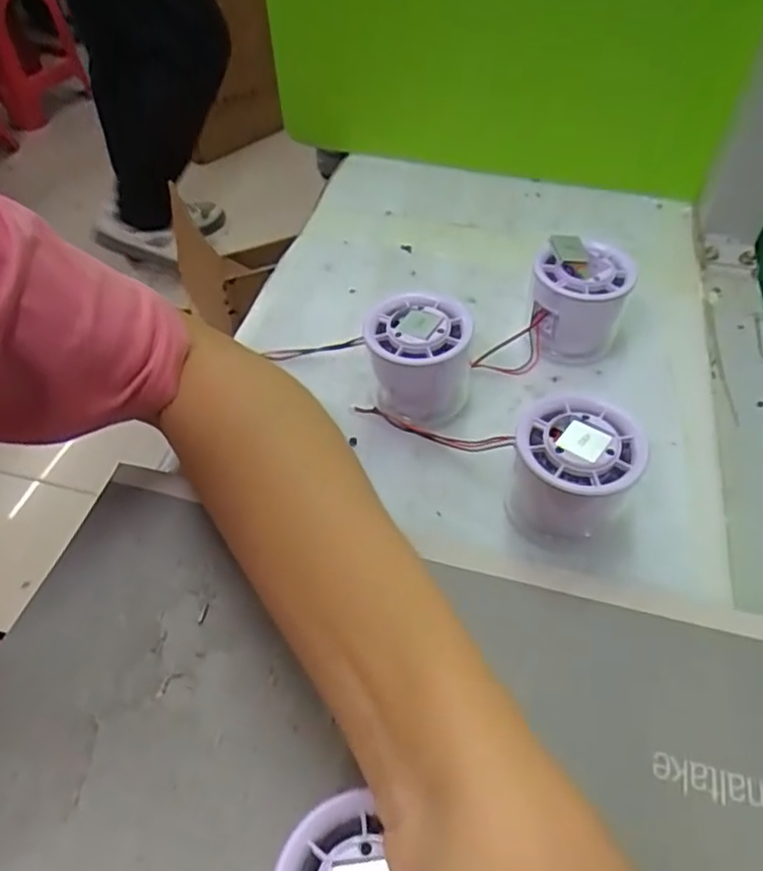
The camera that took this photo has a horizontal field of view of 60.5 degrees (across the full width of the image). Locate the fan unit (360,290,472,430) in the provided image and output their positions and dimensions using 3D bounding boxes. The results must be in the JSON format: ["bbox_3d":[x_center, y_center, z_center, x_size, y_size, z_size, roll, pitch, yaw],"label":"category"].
[{"bbox_3d":[0.020,-0.041,0.367,0.058,0.063,0.048,7,50,6],"label":"fan unit"}]

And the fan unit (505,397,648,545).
[{"bbox_3d":[0.091,0.019,0.316,0.057,0.057,0.054,3,49,3],"label":"fan unit"}]

